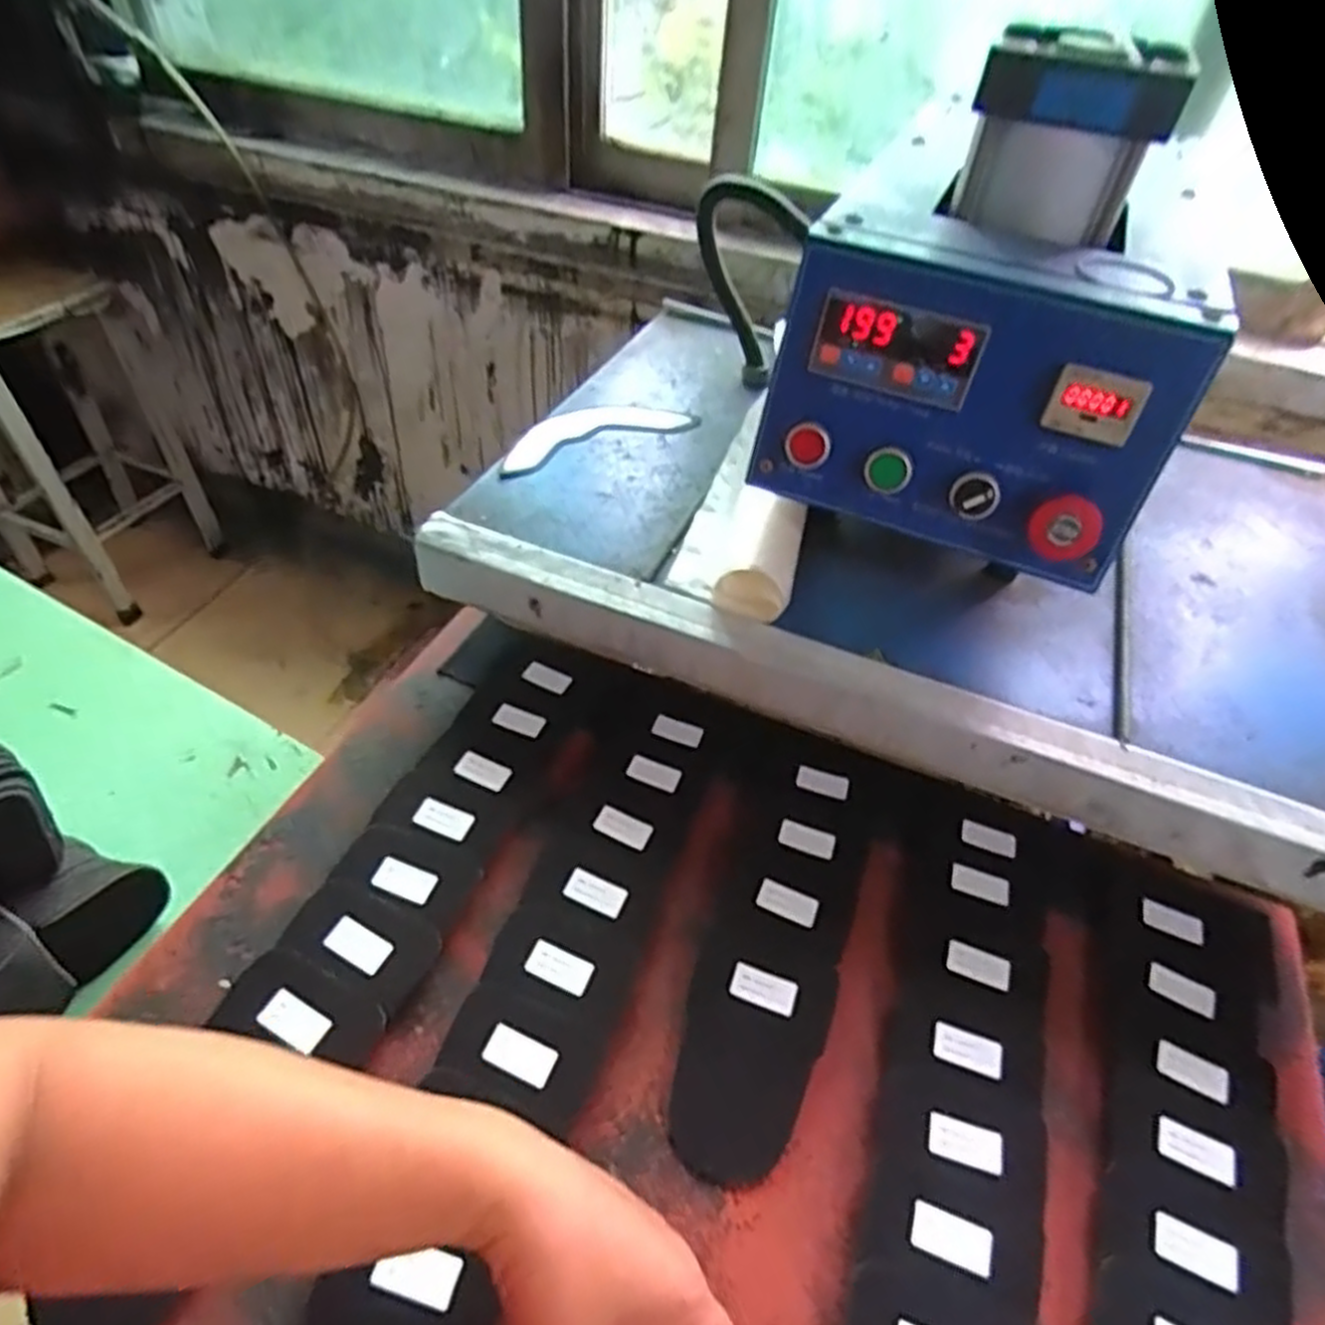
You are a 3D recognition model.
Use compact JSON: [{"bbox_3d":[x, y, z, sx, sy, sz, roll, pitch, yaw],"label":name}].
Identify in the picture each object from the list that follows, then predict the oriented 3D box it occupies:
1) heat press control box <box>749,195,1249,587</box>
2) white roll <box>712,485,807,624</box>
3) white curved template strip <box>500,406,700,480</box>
[{"bbox_3d":[0.195,-0.169,0.498,0.236,0.152,0.124,25,49,16],"label":"heat press control box"},{"bbox_3d":[0.075,-0.083,0.585,0.059,0.042,0.106,14,47,6],"label":"white roll"},{"bbox_3d":[-0.064,-0.215,0.729,0.200,0.007,0.064,-21,59,-25],"label":"white curved template strip"}]

